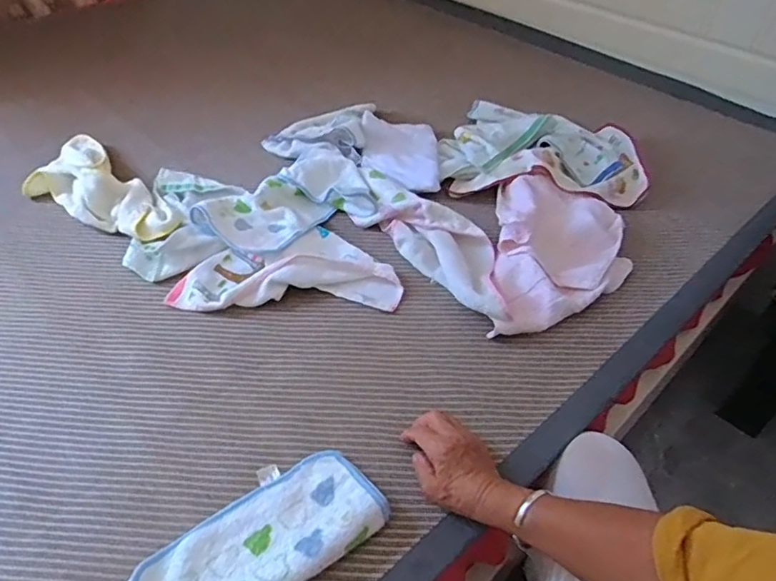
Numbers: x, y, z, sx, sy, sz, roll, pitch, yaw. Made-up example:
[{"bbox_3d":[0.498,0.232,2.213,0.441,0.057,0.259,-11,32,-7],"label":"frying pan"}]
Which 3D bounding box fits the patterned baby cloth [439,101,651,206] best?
[{"bbox_3d":[0.287,-0.263,1.065,0.374,0.043,0.285,12,46,11],"label":"patterned baby cloth"}]

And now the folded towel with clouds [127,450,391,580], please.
[{"bbox_3d":[-0.129,0.258,0.574,0.253,0.046,0.123,-29,52,-26],"label":"folded towel with clouds"}]

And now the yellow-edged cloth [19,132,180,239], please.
[{"bbox_3d":[-0.510,-0.179,0.979,0.158,0.062,0.418,-34,55,-30],"label":"yellow-edged cloth"}]

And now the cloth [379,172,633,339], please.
[{"bbox_3d":[0.215,-0.092,0.898,0.351,0.055,0.302,-25,51,-23],"label":"cloth"}]

